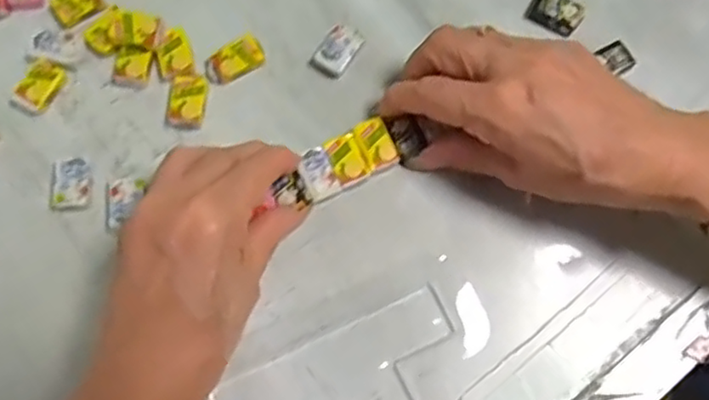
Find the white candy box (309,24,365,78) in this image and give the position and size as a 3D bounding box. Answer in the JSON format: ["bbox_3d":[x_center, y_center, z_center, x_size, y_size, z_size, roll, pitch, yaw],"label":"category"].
[{"bbox_3d":[-0.009,-0.079,0.357,0.018,0.010,0.028,33,78,7],"label":"white candy box"}]

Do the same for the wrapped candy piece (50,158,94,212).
[{"bbox_3d":[-0.140,-0.008,0.335,0.018,0.010,0.025,1,76,-1],"label":"wrapped candy piece"}]

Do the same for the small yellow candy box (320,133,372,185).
[{"bbox_3d":[-0.004,-0.021,0.336,0.017,0.004,0.024,-25,78,-7],"label":"small yellow candy box"}]

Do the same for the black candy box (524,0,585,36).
[{"bbox_3d":[0.109,-0.102,0.365,0.028,0.010,0.018,34,78,7],"label":"black candy box"}]

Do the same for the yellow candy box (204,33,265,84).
[{"bbox_3d":[-0.063,-0.073,0.354,0.031,0.007,0.017,-30,79,-8],"label":"yellow candy box"}]

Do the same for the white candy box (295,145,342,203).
[{"bbox_3d":[-0.019,-0.014,0.335,0.016,0.004,0.026,-24,78,-7],"label":"white candy box"}]

